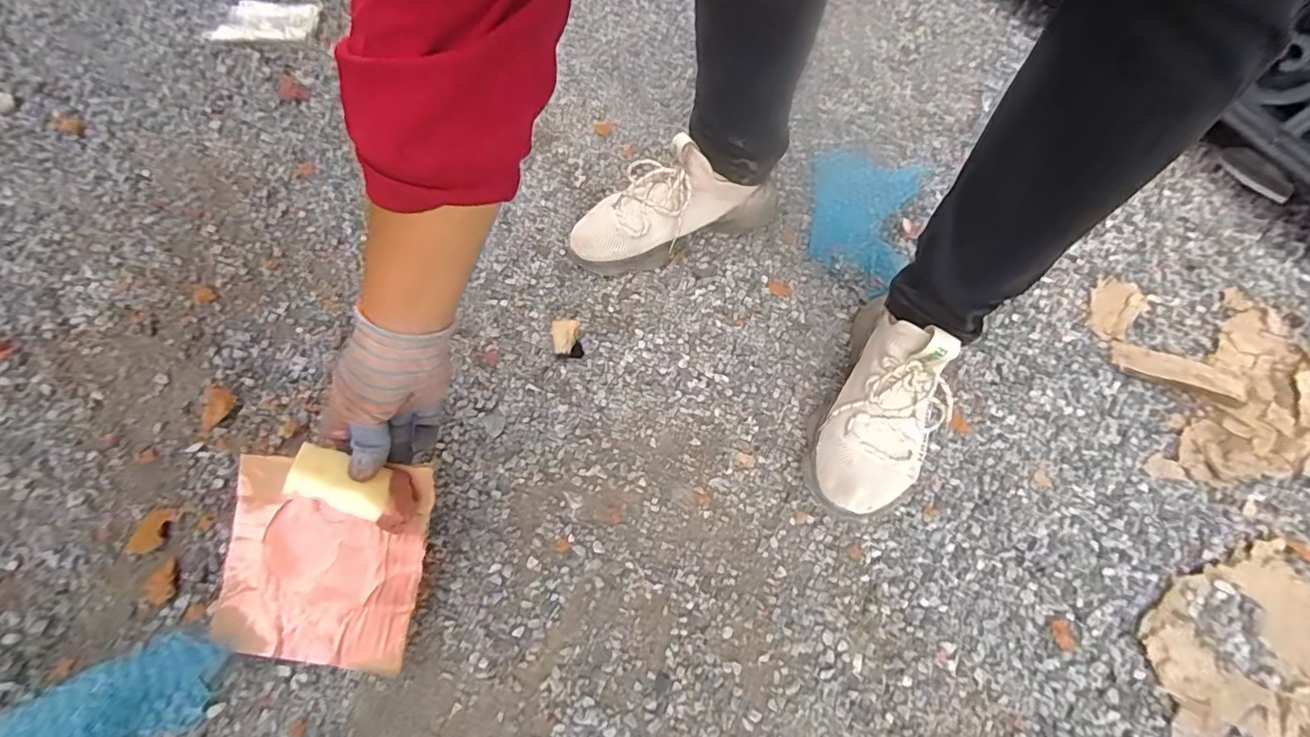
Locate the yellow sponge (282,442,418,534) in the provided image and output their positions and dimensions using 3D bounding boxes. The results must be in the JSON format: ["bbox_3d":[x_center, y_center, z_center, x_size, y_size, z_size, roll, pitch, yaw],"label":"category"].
[{"bbox_3d":[-0.223,0.087,0.419,0.090,0.016,0.041,28,59,-16],"label":"yellow sponge"}]

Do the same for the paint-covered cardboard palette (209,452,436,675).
[{"bbox_3d":[-0.259,0.147,0.439,0.152,0.014,0.149,8,80,1],"label":"paint-covered cardboard palette"}]

